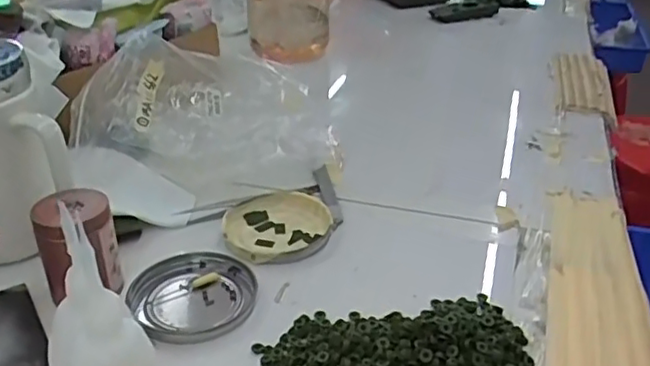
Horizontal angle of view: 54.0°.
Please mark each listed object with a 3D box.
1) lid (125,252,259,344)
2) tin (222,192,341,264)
[{"bbox_3d":[-0.083,0.071,0.409,0.078,0.008,0.076,0,29,0],"label":"lid"},{"bbox_3d":[-0.037,0.032,0.475,0.082,0.011,0.076,0,29,0],"label":"tin"}]

